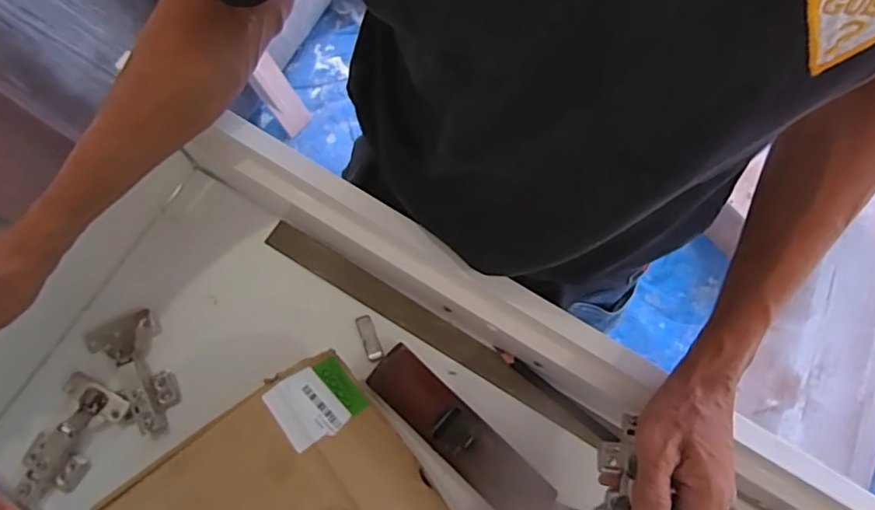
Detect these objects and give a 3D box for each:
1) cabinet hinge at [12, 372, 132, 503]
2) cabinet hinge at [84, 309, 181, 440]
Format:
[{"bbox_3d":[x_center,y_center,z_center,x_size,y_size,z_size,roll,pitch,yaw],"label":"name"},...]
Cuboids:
[{"bbox_3d":[-0.334,0.167,0.500,0.057,0.028,0.115,29,76,6],"label":"cabinet hinge"},{"bbox_3d":[-0.276,0.109,0.517,0.058,0.027,0.116,-30,78,-9],"label":"cabinet hinge"}]

